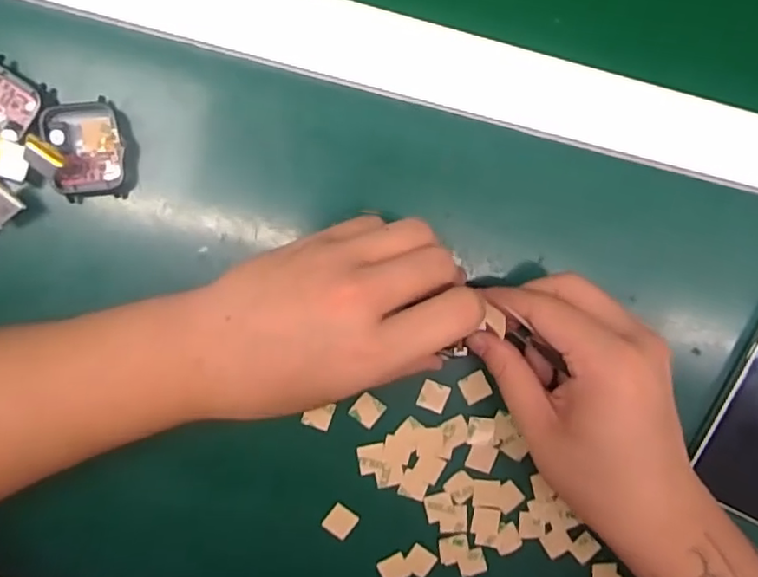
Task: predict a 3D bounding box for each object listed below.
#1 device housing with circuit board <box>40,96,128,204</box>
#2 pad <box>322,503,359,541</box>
[{"bbox_3d":[-0.144,-0.068,0.302,0.035,0.020,0.047,-10,97,-6],"label":"device housing with circuit board"},{"bbox_3d":[-0.021,0.130,0.334,0.016,0.004,0.016,39,90,-9],"label":"pad"}]

